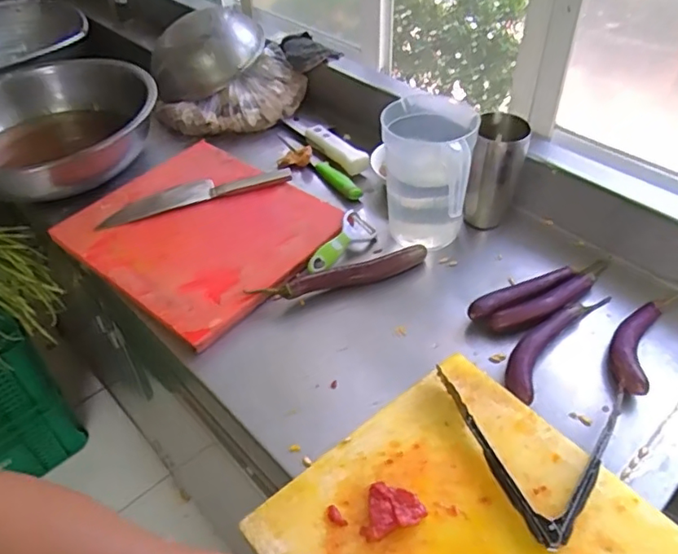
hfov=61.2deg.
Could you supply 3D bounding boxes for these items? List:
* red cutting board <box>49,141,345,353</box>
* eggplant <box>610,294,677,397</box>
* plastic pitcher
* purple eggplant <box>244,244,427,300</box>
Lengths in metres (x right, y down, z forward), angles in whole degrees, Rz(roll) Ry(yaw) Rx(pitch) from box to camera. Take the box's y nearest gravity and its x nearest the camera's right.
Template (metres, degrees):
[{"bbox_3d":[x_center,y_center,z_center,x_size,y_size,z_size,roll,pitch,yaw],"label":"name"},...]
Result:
[{"bbox_3d":[-0.237,-0.084,0.973,0.400,0.034,0.342,31,53,28],"label":"red cutting board"},{"bbox_3d":[0.408,0.080,0.773,0.058,0.034,0.217,24,50,24],"label":"eggplant"},{"bbox_3d":[0.133,-0.143,0.901,0.137,0.218,0.164,4,45,6],"label":"plastic pitcher"},{"bbox_3d":[0.005,-0.001,0.871,0.272,0.034,0.032,-12,46,-10],"label":"purple eggplant"}]

